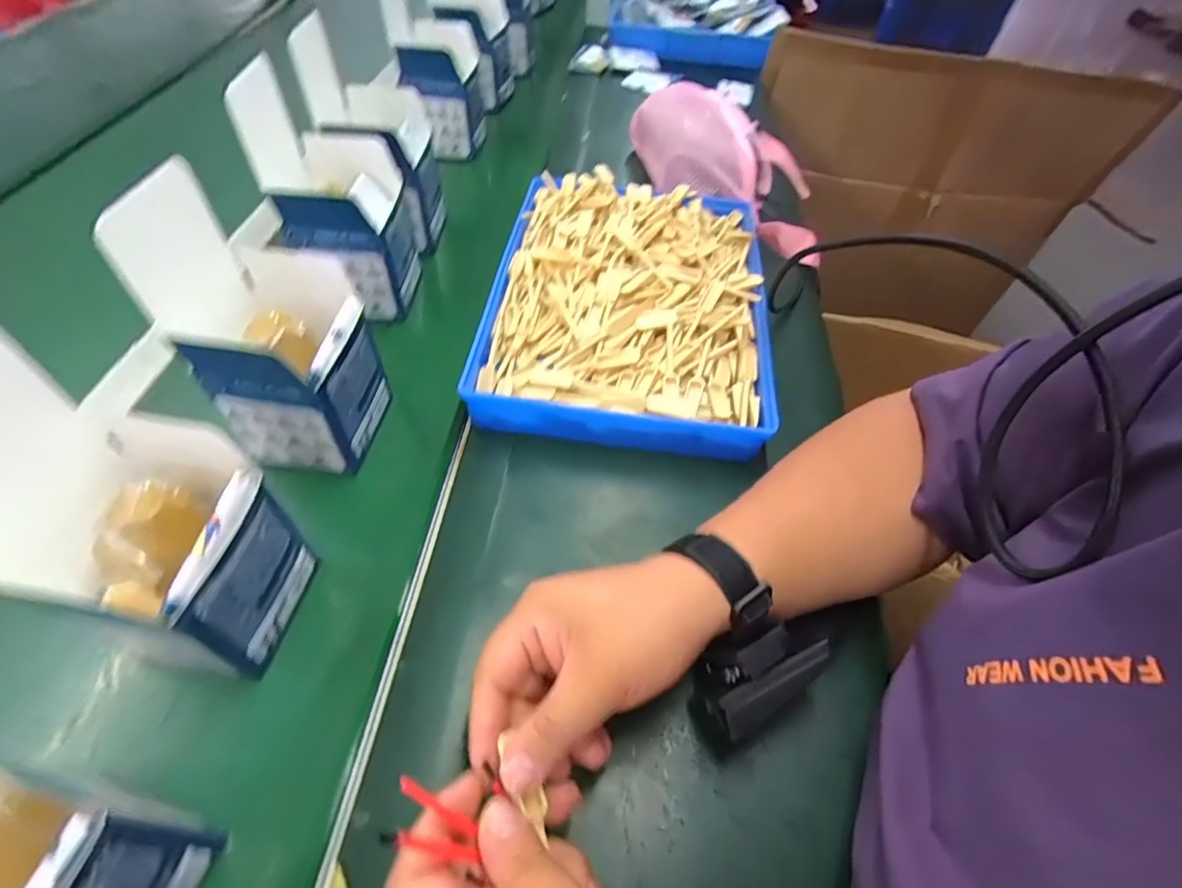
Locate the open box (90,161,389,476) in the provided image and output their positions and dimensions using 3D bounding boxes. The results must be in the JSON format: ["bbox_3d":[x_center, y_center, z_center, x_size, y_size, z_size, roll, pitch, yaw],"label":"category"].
[{"bbox_3d":[-0.203,-0.073,0.368,0.096,0.171,0.103,3,52,-1],"label":"open box"}]

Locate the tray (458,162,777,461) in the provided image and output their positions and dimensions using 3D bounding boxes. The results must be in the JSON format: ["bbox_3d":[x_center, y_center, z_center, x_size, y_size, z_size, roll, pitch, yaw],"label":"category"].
[{"bbox_3d":[0.034,-0.135,0.500,0.232,0.047,0.314,7,52,3],"label":"tray"}]

